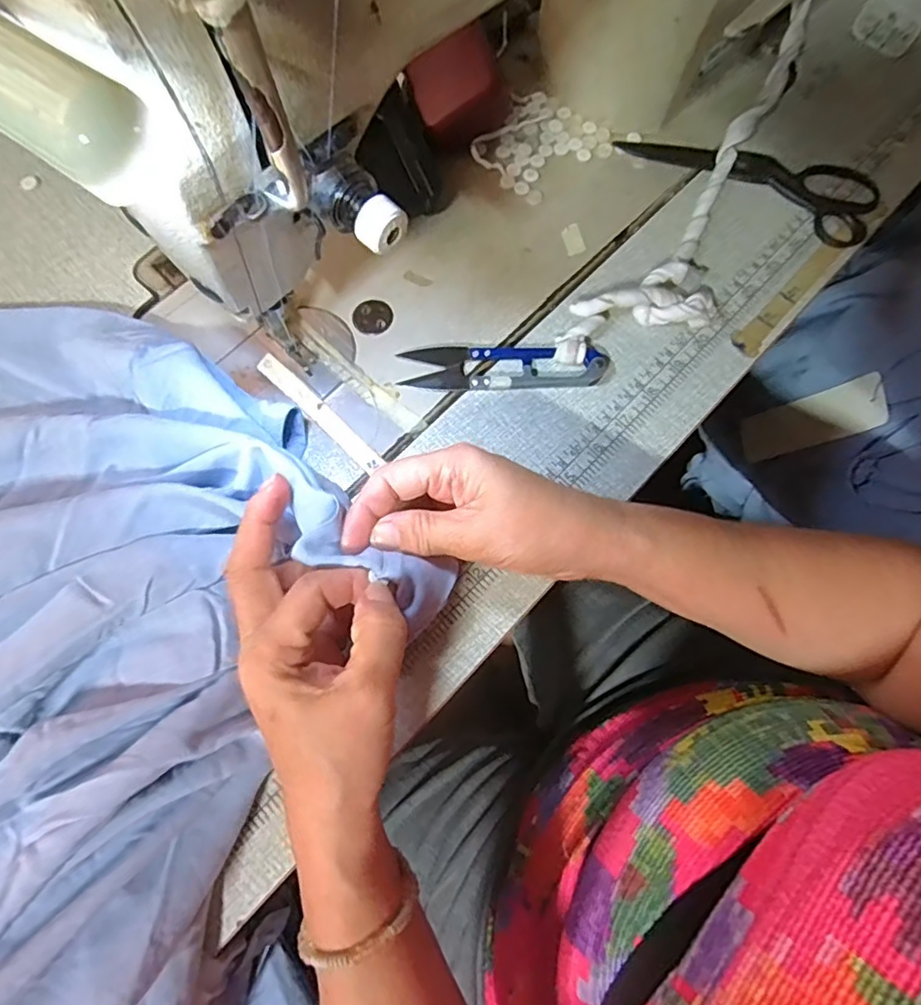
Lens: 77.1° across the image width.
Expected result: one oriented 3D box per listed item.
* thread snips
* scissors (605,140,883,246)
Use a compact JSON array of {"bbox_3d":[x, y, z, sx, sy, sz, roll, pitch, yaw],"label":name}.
[{"bbox_3d":[0.027,-0.080,0.343,0.120,0.010,0.026,-1,73,-2],"label":"thread snips"},{"bbox_3d":[0.198,-0.231,0.390,0.169,0.010,0.068,28,75,7],"label":"scissors"}]

